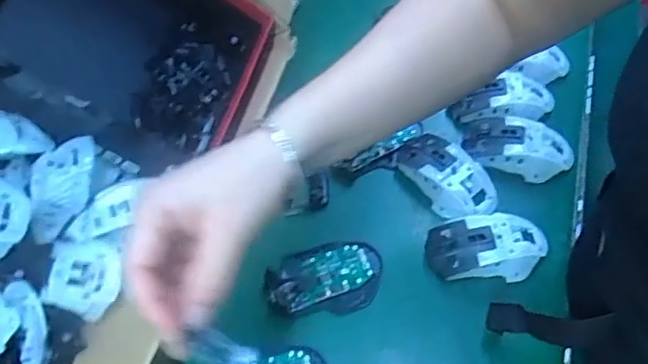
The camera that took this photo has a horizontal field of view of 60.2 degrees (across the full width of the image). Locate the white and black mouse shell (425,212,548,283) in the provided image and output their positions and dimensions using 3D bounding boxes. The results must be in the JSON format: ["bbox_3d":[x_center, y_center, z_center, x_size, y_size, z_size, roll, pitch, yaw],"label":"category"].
[{"bbox_3d":[0.159,0.060,0.546,0.116,0.034,0.069,-3,57,6],"label":"white and black mouse shell"}]

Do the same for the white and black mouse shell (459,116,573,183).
[{"bbox_3d":[0.210,-0.040,0.606,0.114,0.034,0.058,14,60,16],"label":"white and black mouse shell"}]

